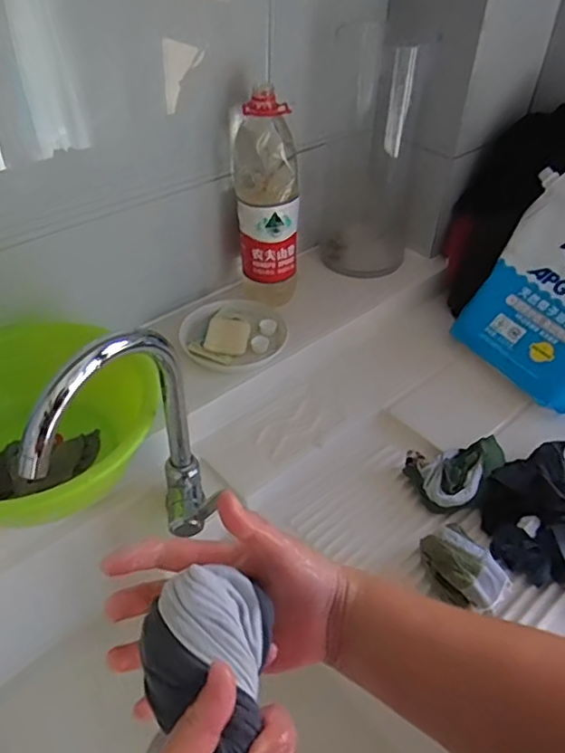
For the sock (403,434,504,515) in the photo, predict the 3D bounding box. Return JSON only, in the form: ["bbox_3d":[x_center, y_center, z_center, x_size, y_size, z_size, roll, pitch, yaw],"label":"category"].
[{"bbox_3d":[0.220,0.121,0.738,0.118,0.044,0.090,-3,43,-6],"label":"sock"}]

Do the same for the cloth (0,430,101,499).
[{"bbox_3d":[-0.284,0.101,0.665,0.169,0.045,0.081,-19,46,-21],"label":"cloth"}]

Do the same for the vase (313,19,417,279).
[{"bbox_3d":[0.137,-0.352,0.966,0.164,0.353,0.125,19,45,18],"label":"vase"}]

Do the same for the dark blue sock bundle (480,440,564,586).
[{"bbox_3d":[0.306,0.144,0.696,0.122,0.066,0.185,14,44,13],"label":"dark blue sock bundle"}]

